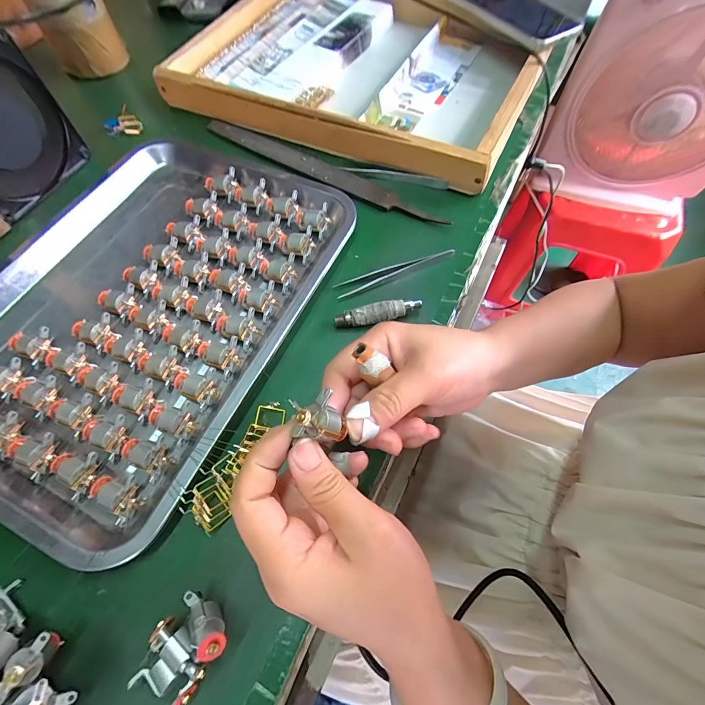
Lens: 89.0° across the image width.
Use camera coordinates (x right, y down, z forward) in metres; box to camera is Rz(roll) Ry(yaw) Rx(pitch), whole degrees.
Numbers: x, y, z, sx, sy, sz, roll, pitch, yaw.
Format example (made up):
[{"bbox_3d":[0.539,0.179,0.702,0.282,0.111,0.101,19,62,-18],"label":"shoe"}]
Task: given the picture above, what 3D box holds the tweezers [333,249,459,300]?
[{"bbox_3d":[0.039,-0.070,0.315,0.110,0.008,0.014,-16,66,-7],"label":"tweezers"}]

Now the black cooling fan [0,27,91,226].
[{"bbox_3d":[-0.327,-0.204,0.335,0.028,0.106,0.116,21,67,10],"label":"black cooling fan"}]

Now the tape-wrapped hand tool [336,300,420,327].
[{"bbox_3d":[0.021,-0.032,0.294,0.070,0.014,0.015,-6,65,-3],"label":"tape-wrapped hand tool"}]

